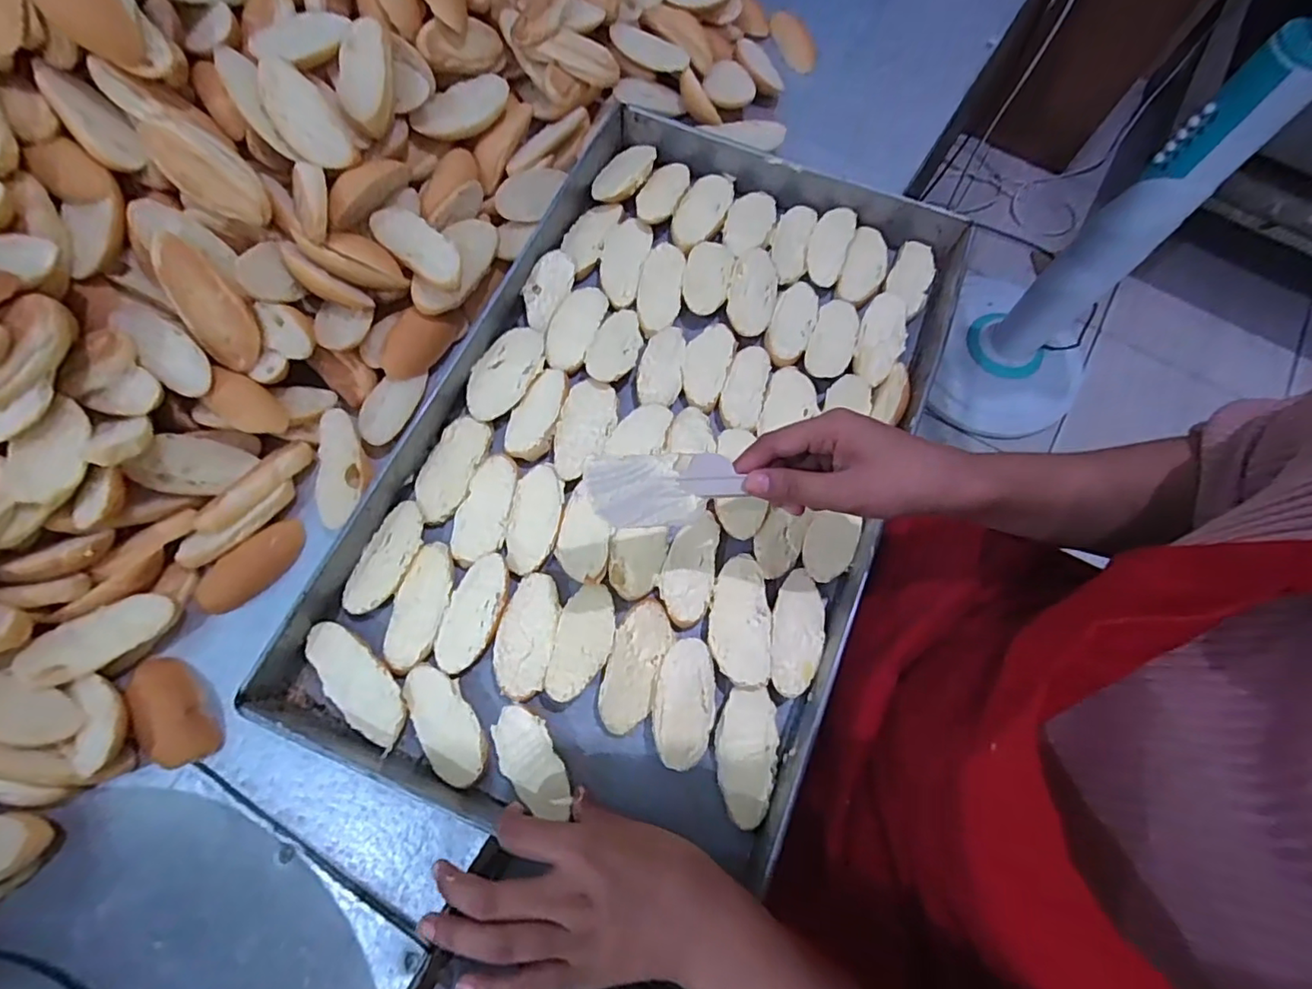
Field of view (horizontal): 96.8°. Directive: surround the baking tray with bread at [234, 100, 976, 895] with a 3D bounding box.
[{"bbox_3d":[0.003,-0.049,0.487,0.372,0.044,0.603,22,71,6],"label":"baking tray with bread"}]

